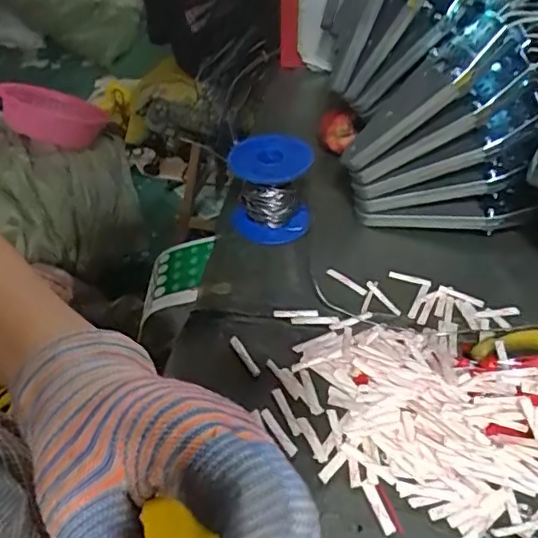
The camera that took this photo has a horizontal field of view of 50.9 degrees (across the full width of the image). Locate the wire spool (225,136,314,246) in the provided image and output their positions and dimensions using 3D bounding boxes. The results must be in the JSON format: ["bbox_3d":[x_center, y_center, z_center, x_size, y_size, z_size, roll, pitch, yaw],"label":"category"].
[{"bbox_3d":[0.004,-0.062,0.437,0.054,0.065,0.051,-3,43,2],"label":"wire spool"}]

